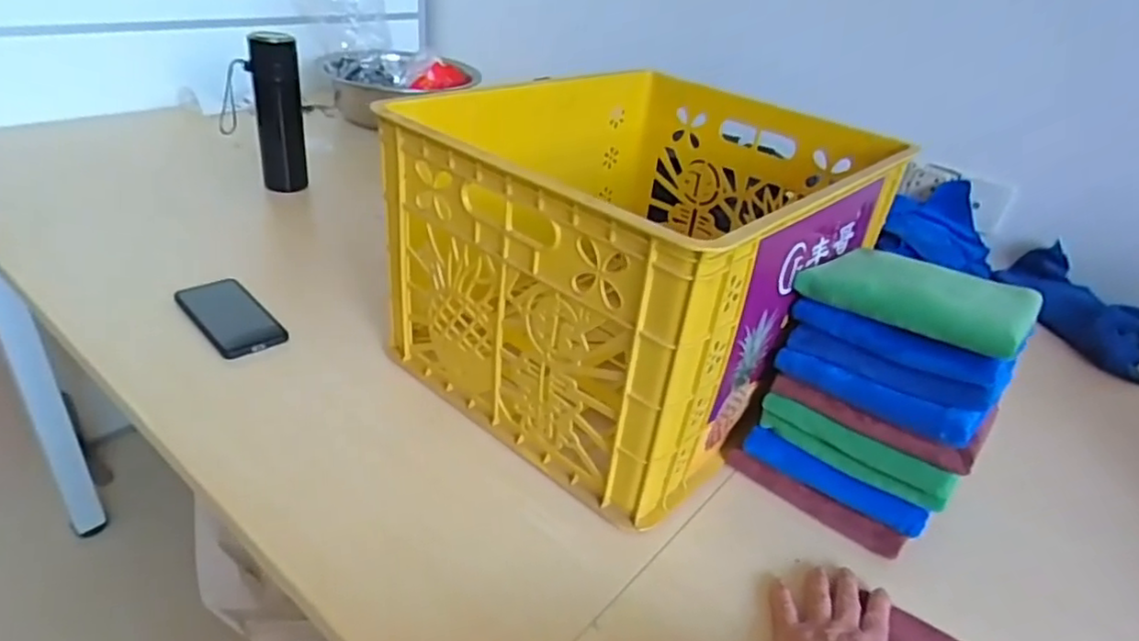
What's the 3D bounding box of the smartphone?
[{"bbox_3d":[-0.404,-0.006,0.796,0.077,0.010,0.157,-23,42,-40],"label":"smartphone"}]

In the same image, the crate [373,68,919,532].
[{"bbox_3d":[0.078,-0.094,0.776,0.419,0.268,0.479,28,37,30],"label":"crate"}]

